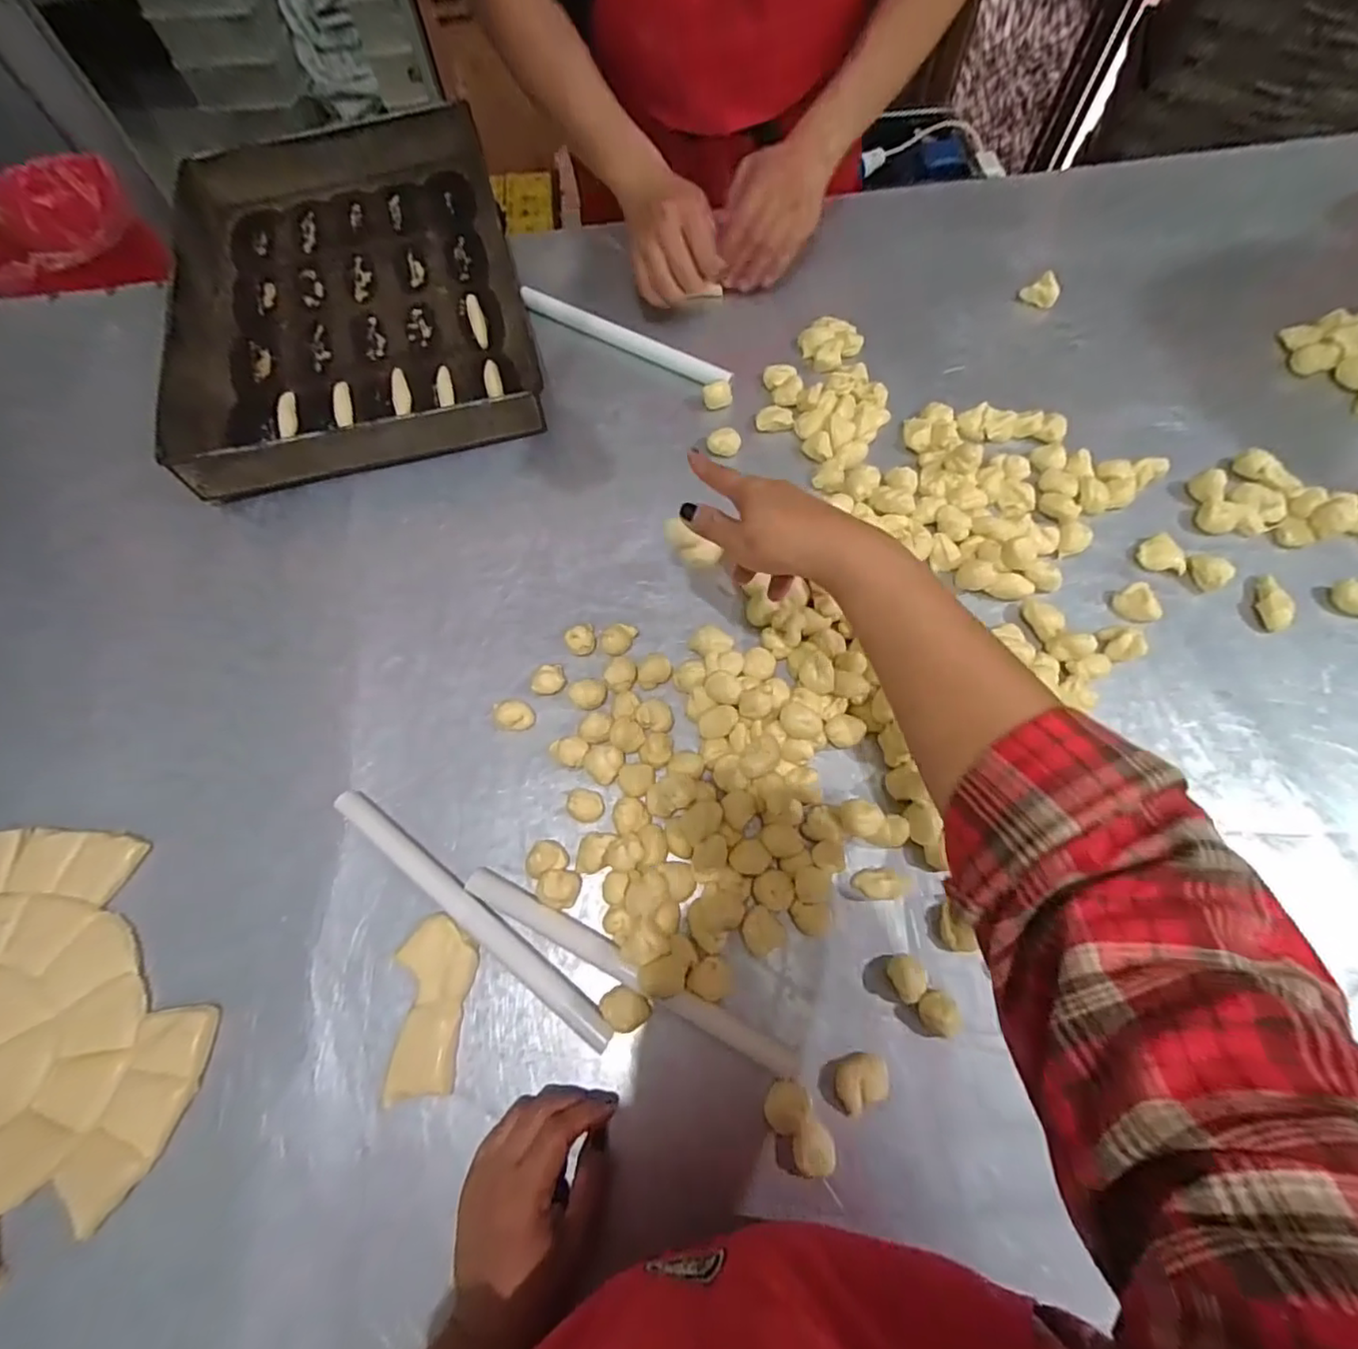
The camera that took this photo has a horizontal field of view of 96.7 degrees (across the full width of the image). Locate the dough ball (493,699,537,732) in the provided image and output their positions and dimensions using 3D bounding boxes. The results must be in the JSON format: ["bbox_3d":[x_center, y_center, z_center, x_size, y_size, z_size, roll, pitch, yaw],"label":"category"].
[{"bbox_3d":[-0.141,0.036,0.519,0.034,0.016,0.026,-6,67,-1],"label":"dough ball"}]

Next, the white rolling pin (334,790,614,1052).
[{"bbox_3d":[-0.162,0.180,0.457,0.277,0.024,0.024,36,72,15],"label":"white rolling pin"}]

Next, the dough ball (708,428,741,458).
[{"bbox_3d":[0.047,-0.239,0.621,0.033,0.015,0.030,-1,67,1],"label":"dough ball"}]

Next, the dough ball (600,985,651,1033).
[{"bbox_3d":[-0.038,0.237,0.431,0.032,0.018,0.027,39,73,16],"label":"dough ball"}]

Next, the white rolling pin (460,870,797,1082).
[{"bbox_3d":[-0.037,0.213,0.439,0.270,0.023,0.022,25,70,12],"label":"white rolling pin"}]

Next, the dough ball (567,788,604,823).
[{"bbox_3d":[-0.074,0.105,0.485,0.025,0.022,0.027,-1,67,1],"label":"dough ball"}]

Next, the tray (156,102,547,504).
[{"bbox_3d":[-0.380,-0.452,0.701,0.368,0.064,0.557,-17,67,-6],"label":"tray"}]

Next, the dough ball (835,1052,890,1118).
[{"bbox_3d":[0.126,0.278,0.415,0.037,0.015,0.029,-22,68,-8],"label":"dough ball"}]

